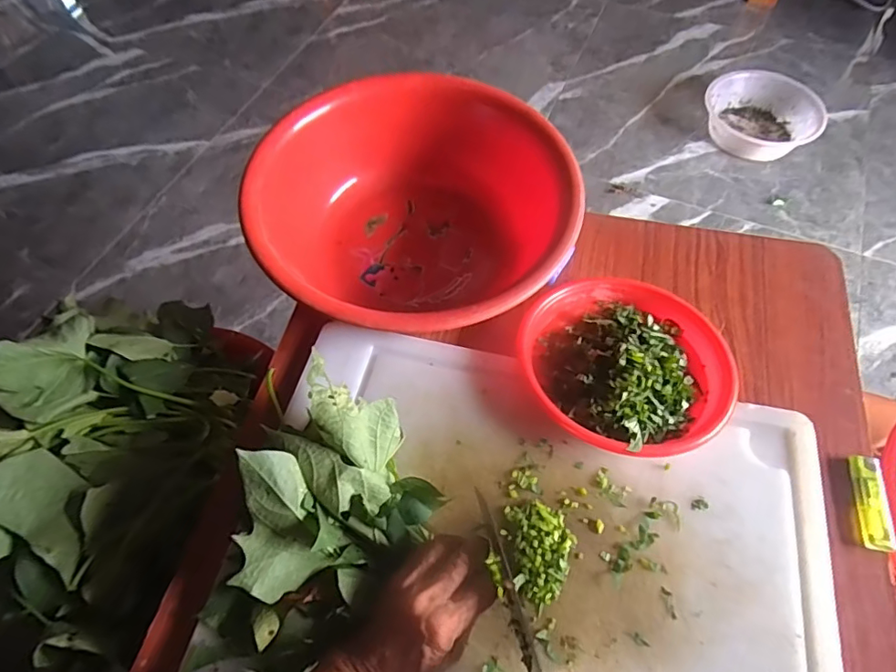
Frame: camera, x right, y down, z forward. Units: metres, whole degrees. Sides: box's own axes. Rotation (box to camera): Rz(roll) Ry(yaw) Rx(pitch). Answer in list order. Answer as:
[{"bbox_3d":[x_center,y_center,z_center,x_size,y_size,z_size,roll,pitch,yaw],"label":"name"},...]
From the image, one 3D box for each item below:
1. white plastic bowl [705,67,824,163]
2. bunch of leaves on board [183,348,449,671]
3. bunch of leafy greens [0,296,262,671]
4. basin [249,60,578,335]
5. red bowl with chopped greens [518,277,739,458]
[{"bbox_3d":[0.787,-0.559,1.324,0.256,0.080,0.245,0,61,0],"label":"white plastic bowl"},{"bbox_3d":[-0.092,0.140,0.399,0.150,0.074,0.224,11,62,3],"label":"bunch of leaves on board"},{"bbox_3d":[-0.328,0.102,0.499,0.211,0.109,0.334,6,61,4],"label":"bunch of leafy greens"},{"bbox_3d":[-0.040,-0.117,0.549,0.302,0.114,0.291,0,61,0],"label":"basin"},{"bbox_3d":[0.172,0.017,0.499,0.186,0.048,0.192,0,61,0],"label":"red bowl with chopped greens"}]

